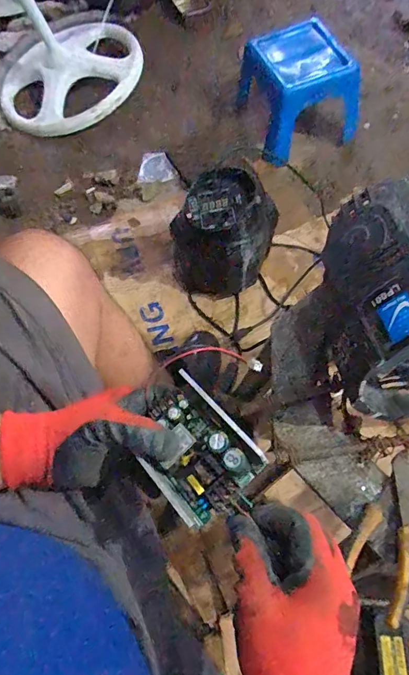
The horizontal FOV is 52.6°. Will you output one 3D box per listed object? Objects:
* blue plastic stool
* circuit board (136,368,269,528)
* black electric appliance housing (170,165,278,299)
[{"bbox_3d":[0.254,-0.709,1.178,0.272,0.223,0.310,-26,64,-10],"label":"blue plastic stool"},{"bbox_3d":[-0.014,0.091,0.352,0.081,0.040,0.114,-39,67,-15],"label":"circuit board"},{"bbox_3d":[0.055,-0.212,0.904,0.157,0.247,0.165,16,65,12],"label":"black electric appliance housing"}]

